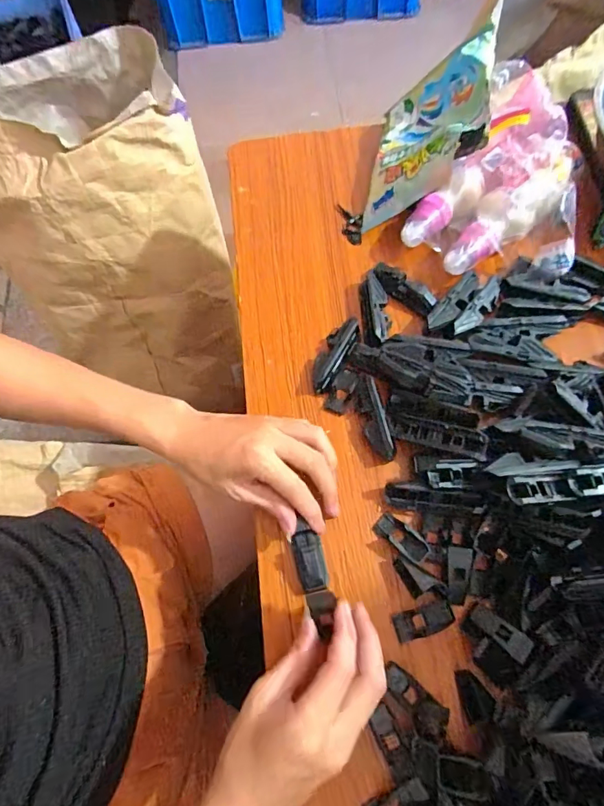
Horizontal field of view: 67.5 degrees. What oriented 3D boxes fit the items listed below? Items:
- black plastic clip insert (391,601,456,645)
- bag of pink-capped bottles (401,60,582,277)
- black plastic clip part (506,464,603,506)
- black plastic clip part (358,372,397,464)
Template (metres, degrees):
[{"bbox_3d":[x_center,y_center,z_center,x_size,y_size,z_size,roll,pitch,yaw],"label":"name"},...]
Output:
[{"bbox_3d":[0.086,0.153,0.317,0.042,0.008,0.019,-16,68,-4],"label":"black plastic clip insert"},{"bbox_3d":[0.188,-0.187,0.395,0.135,0.079,0.165,35,73,15],"label":"bag of pink-capped bottles"},{"bbox_3d":[0.196,0.053,0.306,0.119,0.021,0.021,-7,68,0],"label":"black plastic clip part"},{"bbox_3d":[0.059,0.011,0.370,0.018,0.014,0.076,-13,68,-3],"label":"black plastic clip part"}]

